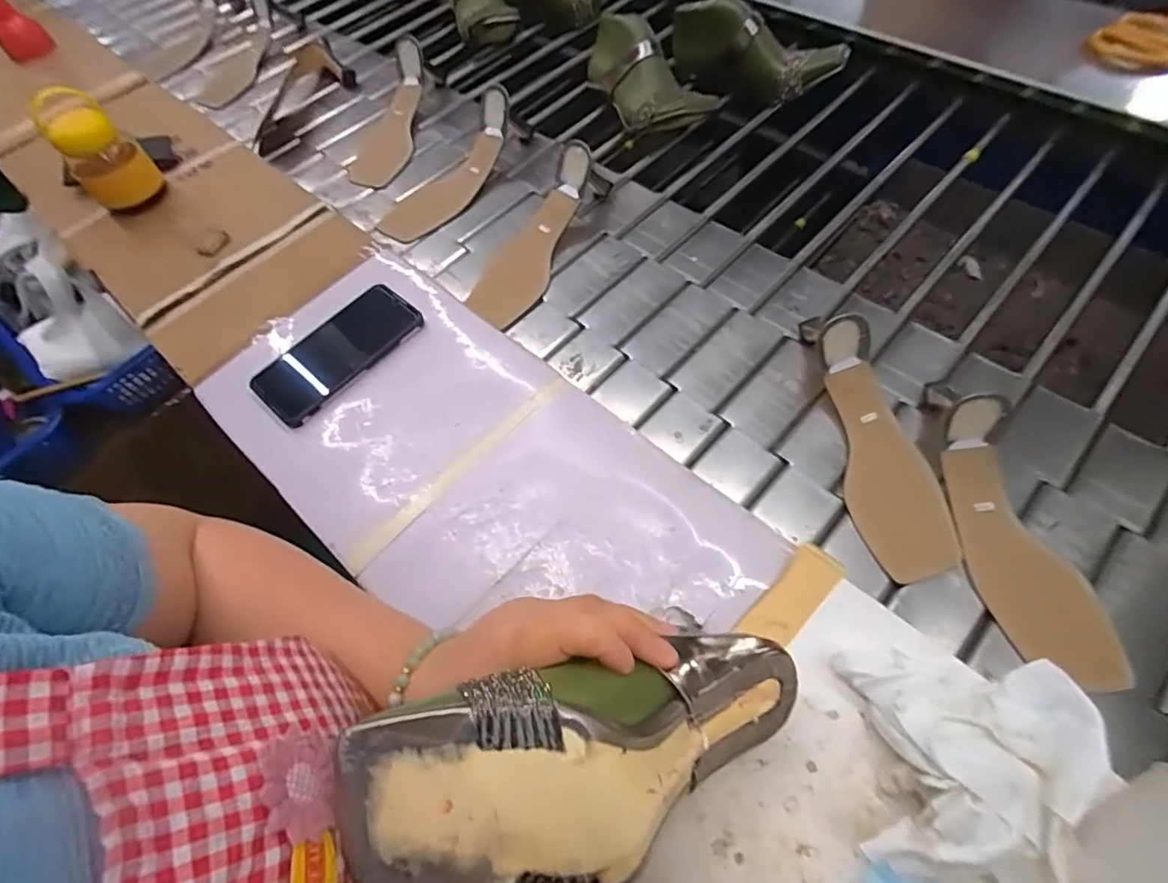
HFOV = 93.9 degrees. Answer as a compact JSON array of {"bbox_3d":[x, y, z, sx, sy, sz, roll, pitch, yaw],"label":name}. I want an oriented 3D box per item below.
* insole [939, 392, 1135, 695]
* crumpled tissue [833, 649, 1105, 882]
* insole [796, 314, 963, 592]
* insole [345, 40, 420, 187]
[{"bbox_3d":[0.342,0.075,0.421,0.071,0.066,0.218,-11,61,-2],"label":"insole"},{"bbox_3d":[0.223,0.187,0.314,0.127,0.050,0.118,6,62,7],"label":"crumpled tissue"},{"bbox_3d":[0.258,0.002,0.478,0.073,0.049,0.226,-12,75,-2],"label":"insole"},{"bbox_3d":[-0.280,-0.463,0.783,0.094,0.048,0.226,18,88,13],"label":"insole"}]

